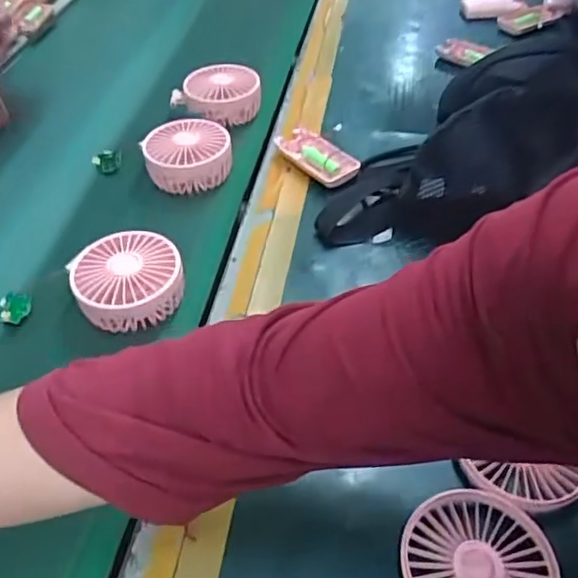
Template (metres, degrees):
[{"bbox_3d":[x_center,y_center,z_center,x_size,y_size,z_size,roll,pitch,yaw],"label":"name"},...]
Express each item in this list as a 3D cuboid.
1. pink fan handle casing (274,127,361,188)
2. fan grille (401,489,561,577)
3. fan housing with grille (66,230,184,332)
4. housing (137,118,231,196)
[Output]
[{"bbox_3d":[0.029,-0.137,0.617,0.045,0.019,0.095,-32,53,-26],"label":"pink fan handle casing"},{"bbox_3d":[0.112,0.163,0.353,0.089,0.013,0.086,-10,47,-8],"label":"fan grille"},{"bbox_3d":[-0.133,-0.006,0.496,0.085,0.038,0.083,-15,47,-13],"label":"fan housing with grille"},{"bbox_3d":[-0.104,-0.138,0.617,0.091,0.037,0.078,-18,48,-15],"label":"housing"}]

